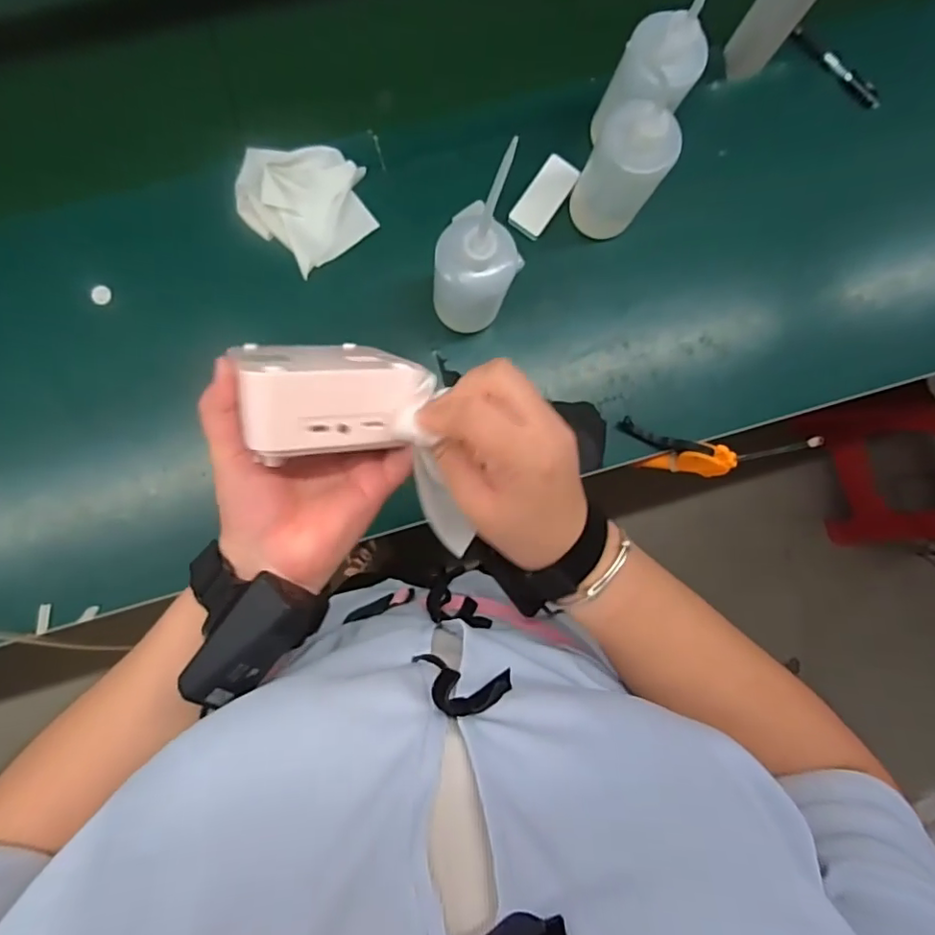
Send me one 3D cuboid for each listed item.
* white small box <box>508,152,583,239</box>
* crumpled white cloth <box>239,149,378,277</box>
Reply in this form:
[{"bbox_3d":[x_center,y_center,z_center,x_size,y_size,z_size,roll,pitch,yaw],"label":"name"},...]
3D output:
[{"bbox_3d":[0.088,-0.311,0.663,0.041,0.015,0.093,35,86,-2],"label":"white small box"},{"bbox_3d":[-0.182,-0.302,0.639,0.142,0.033,0.125,42,86,-2],"label":"crumpled white cloth"}]

